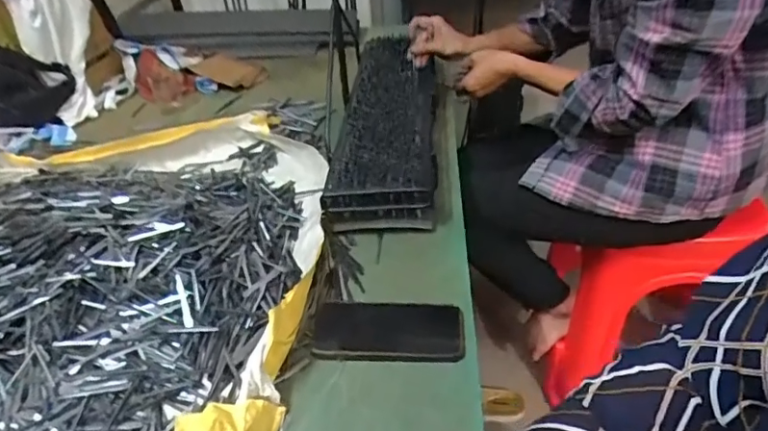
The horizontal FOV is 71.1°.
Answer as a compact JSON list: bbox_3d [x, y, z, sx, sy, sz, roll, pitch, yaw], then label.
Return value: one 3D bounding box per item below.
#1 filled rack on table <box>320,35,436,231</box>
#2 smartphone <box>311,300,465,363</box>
[{"bbox_3d":[0.012,-0.188,0.951,0.153,0.077,0.586,-2,37,5],"label":"filled rack on table"},{"bbox_3d":[0.005,0.127,0.605,0.166,0.009,0.080,-1,37,7],"label":"smartphone"}]

